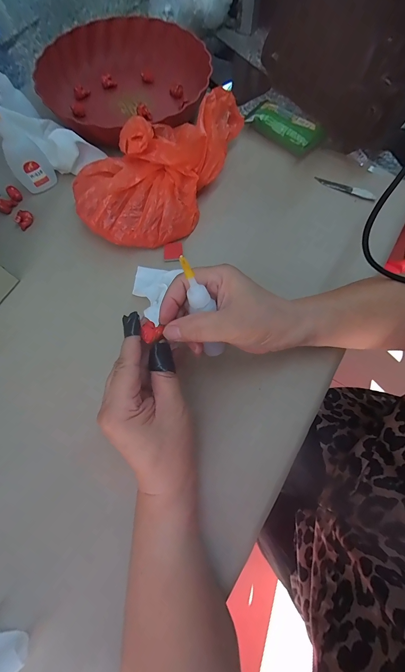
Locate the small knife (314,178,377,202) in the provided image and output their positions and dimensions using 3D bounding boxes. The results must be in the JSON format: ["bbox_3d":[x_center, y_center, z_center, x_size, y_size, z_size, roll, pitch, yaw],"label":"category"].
[{"bbox_3d":[0.192,-0.198,0.365,0.080,0.004,0.013,24,73,9],"label":"small knife"}]

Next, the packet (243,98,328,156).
[{"bbox_3d":[0.114,-0.297,0.389,0.108,0.023,0.058,36,76,12],"label":"packet"}]

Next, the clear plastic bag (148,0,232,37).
[{"bbox_3d":[-0.021,-0.582,0.475,0.143,0.059,0.073,3,71,2],"label":"clear plastic bag"}]

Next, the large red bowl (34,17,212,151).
[{"bbox_3d":[-0.111,-0.375,0.405,0.240,0.045,0.232,-12,70,-5],"label":"large red bowl"}]

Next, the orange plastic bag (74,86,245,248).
[{"bbox_3d":[-0.055,-0.221,0.336,0.144,0.076,0.241,24,73,9],"label":"orange plastic bag"}]

